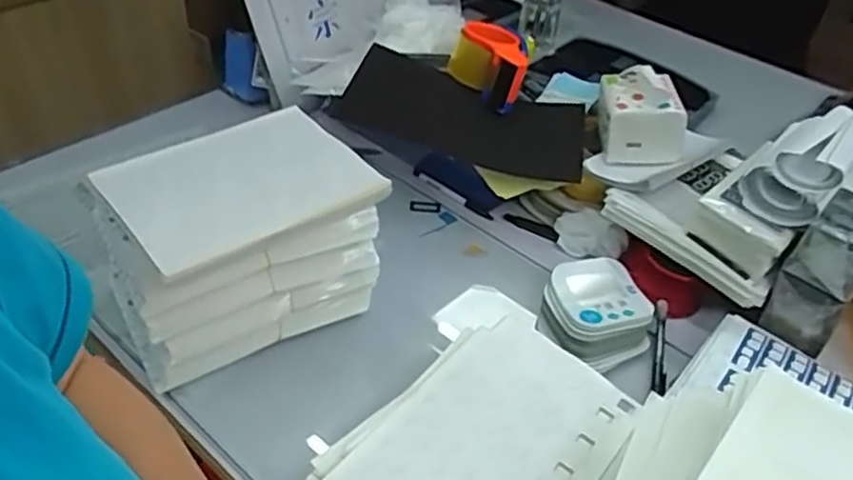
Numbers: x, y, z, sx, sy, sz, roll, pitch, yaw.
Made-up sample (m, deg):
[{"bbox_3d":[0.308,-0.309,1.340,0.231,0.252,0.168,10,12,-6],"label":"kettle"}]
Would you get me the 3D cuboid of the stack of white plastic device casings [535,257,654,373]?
[{"bbox_3d":[0.177,0.075,0.743,0.108,0.033,0.113,-18,46,-25],"label":"stack of white plastic device casings"}]

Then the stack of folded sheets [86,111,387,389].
[{"bbox_3d":[-0.176,0.001,0.682,0.223,0.149,0.154,-24,48,-29],"label":"stack of folded sheets"}]

